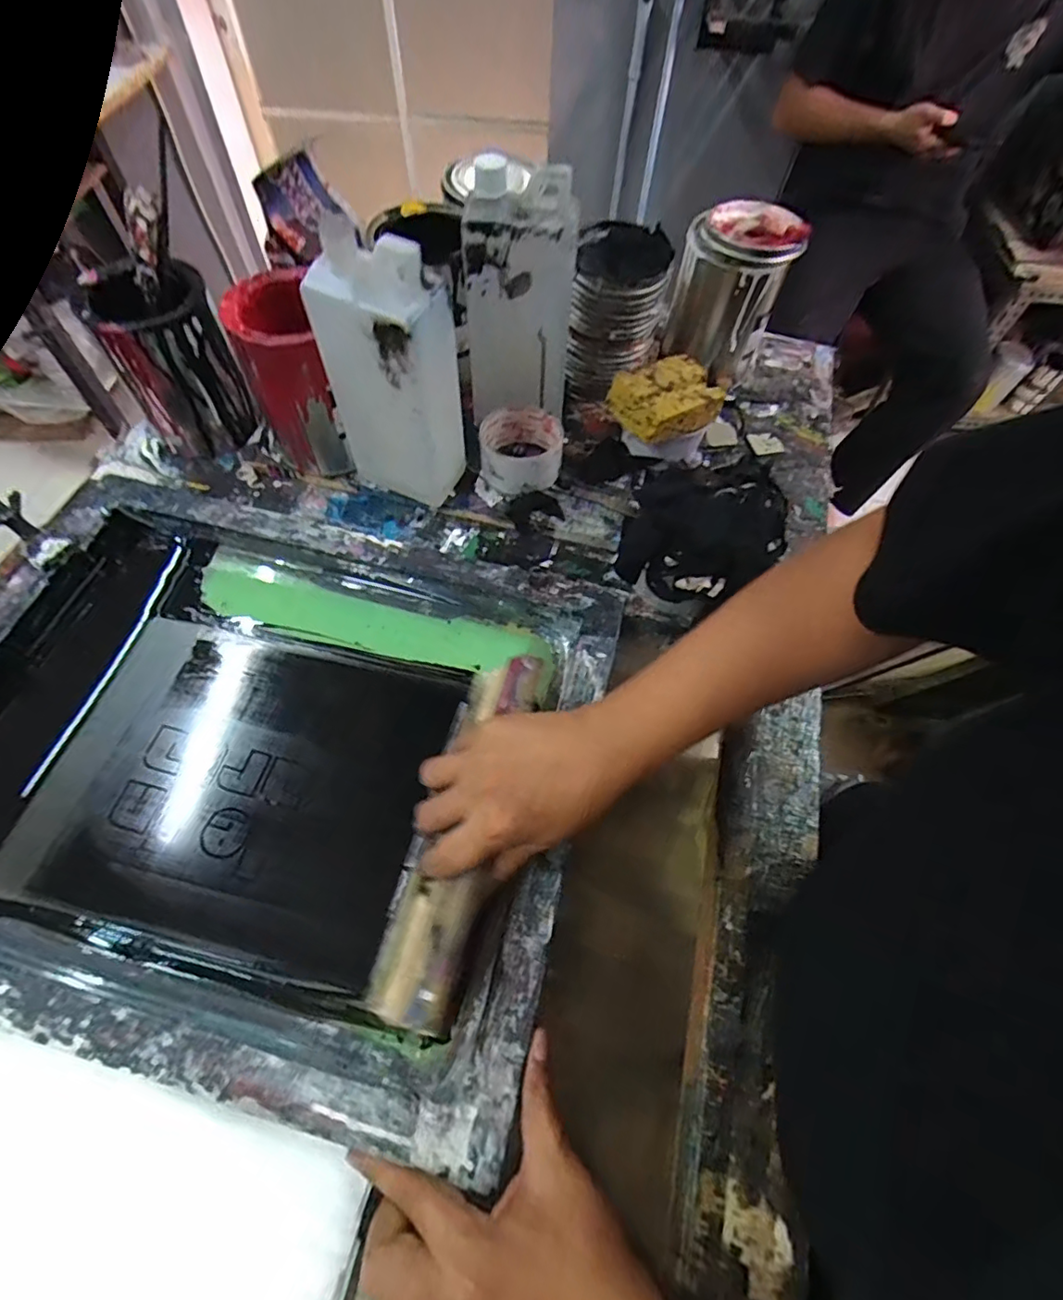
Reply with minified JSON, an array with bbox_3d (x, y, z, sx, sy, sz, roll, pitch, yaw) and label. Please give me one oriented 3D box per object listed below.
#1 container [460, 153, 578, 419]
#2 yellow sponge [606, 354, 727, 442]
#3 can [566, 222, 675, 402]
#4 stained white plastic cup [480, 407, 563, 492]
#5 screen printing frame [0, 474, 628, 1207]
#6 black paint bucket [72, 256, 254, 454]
[{"bbox_3d":[-0.009,-0.320,0.520,0.094,0.193,0.068,13,61,5],"label":"container"},{"bbox_3d":[0.131,-0.243,0.546,0.095,0.037,0.073,-29,66,-17],"label":"yellow sponge"},{"bbox_3d":[0.088,-0.351,0.596,0.087,0.138,0.087,7,62,2],"label":"can"},{"bbox_3d":[-0.011,-0.201,0.572,0.080,0.052,0.089,5,62,1],"label":"stained white plastic cup"},{"bbox_3d":[-0.205,0.059,0.458,0.491,0.062,0.441,14,63,6],"label":"screen printing frame"},{"bbox_3d":[-0.344,-0.282,0.565,0.096,0.144,0.095,0,62,-1],"label":"black paint bucket"}]

